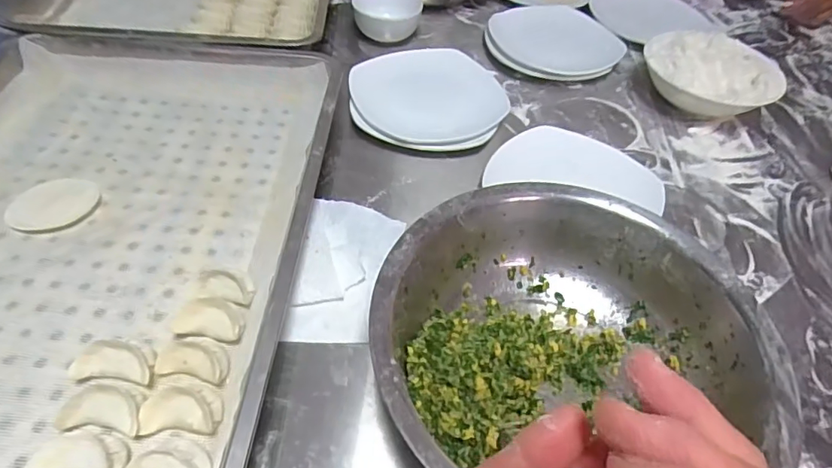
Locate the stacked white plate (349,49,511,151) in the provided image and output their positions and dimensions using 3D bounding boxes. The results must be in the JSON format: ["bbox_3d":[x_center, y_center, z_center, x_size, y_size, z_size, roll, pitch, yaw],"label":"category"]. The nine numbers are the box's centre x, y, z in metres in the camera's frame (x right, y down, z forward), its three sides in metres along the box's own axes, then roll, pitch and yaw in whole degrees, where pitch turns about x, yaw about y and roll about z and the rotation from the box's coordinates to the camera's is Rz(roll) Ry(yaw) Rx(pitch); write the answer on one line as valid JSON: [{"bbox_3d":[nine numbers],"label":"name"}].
[{"bbox_3d":[0.014,-0.164,0.632,0.178,0.033,0.154,2,49,-5],"label":"stacked white plate"}]

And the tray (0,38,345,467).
[{"bbox_3d":[-0.294,0.004,0.452,0.390,0.050,0.574,5,49,-2],"label":"tray"}]

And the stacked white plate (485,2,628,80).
[{"bbox_3d":[0.194,-0.278,0.758,0.167,0.041,0.151,-11,51,-16],"label":"stacked white plate"}]

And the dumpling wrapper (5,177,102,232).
[{"bbox_3d":[-0.354,-0.032,0.511,0.076,0.004,0.076,3,49,-4],"label":"dumpling wrapper"}]

